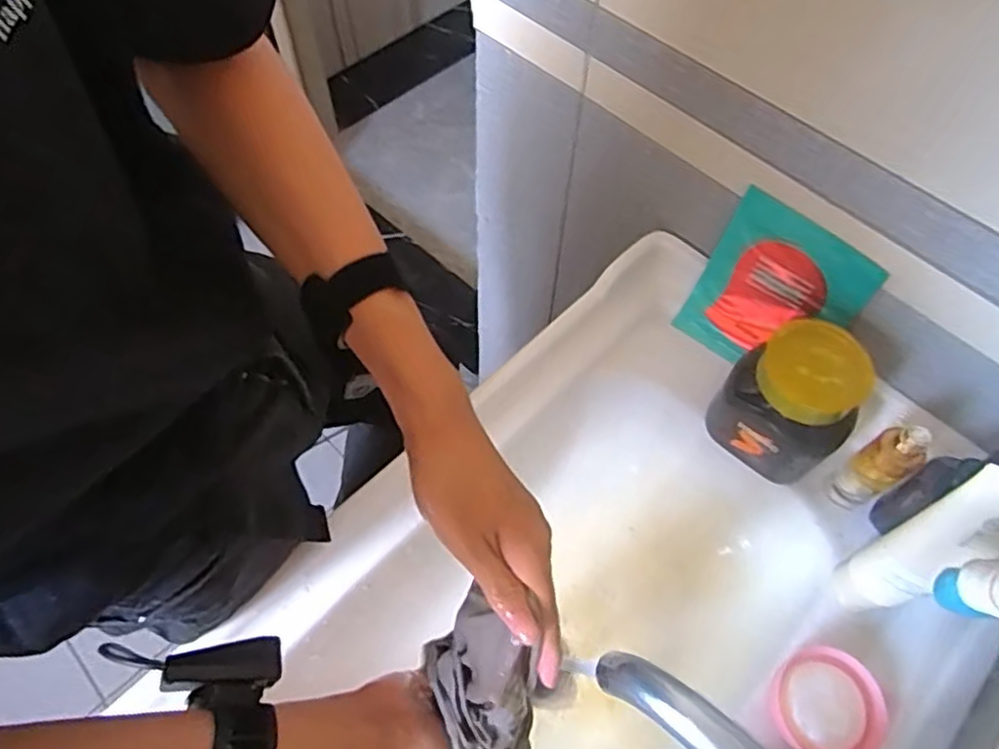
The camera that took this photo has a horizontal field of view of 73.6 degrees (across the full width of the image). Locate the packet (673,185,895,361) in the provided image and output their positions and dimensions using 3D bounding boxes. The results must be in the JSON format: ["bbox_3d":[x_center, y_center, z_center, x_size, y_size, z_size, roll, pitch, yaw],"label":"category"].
[{"bbox_3d":[0.273,-0.081,0.679,0.148,0.166,0.025,41,46,19],"label":"packet"}]

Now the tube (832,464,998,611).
[{"bbox_3d":[0.332,0.129,0.509,0.063,0.220,0.040,35,56,18],"label":"tube"}]

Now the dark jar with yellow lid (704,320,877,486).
[{"bbox_3d":[0.269,0.025,0.620,0.090,0.125,0.107,-39,67,-20],"label":"dark jar with yellow lid"}]

